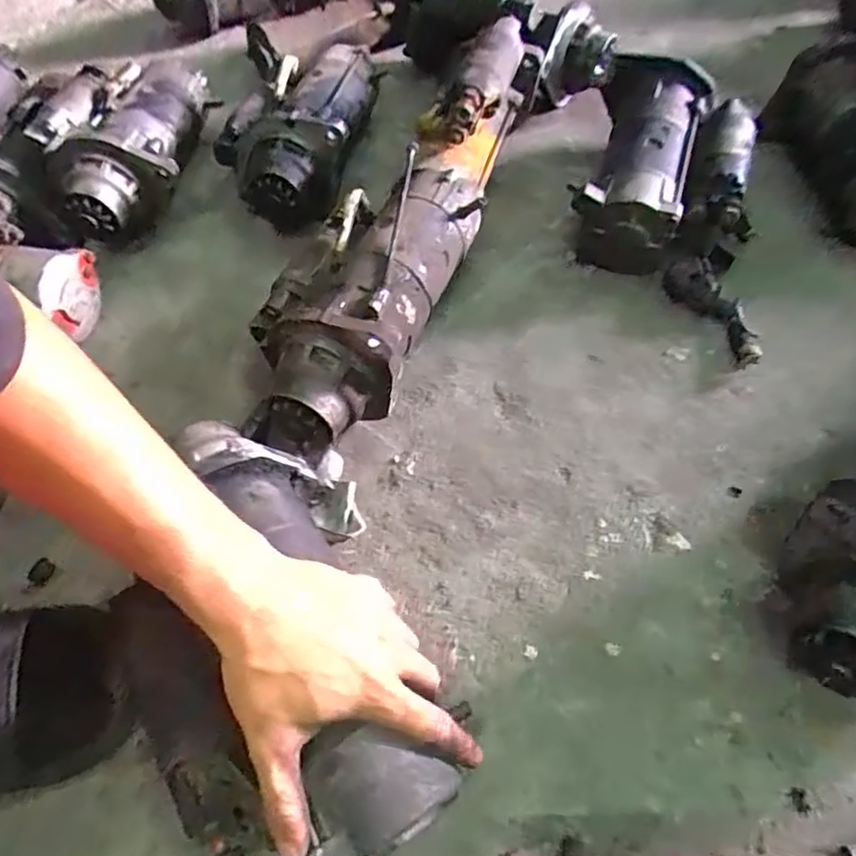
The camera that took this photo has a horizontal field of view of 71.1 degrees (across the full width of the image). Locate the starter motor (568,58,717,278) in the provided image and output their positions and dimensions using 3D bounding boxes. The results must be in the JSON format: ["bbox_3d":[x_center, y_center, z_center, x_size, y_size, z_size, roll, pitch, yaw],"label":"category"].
[{"bbox_3d":[0.226,-0.284,0.638,0.108,0.093,0.230,12,71,11],"label":"starter motor"}]

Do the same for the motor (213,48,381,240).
[{"bbox_3d":[-0.155,-0.367,0.730,0.162,0.104,0.310,2,55,4],"label":"motor"}]

